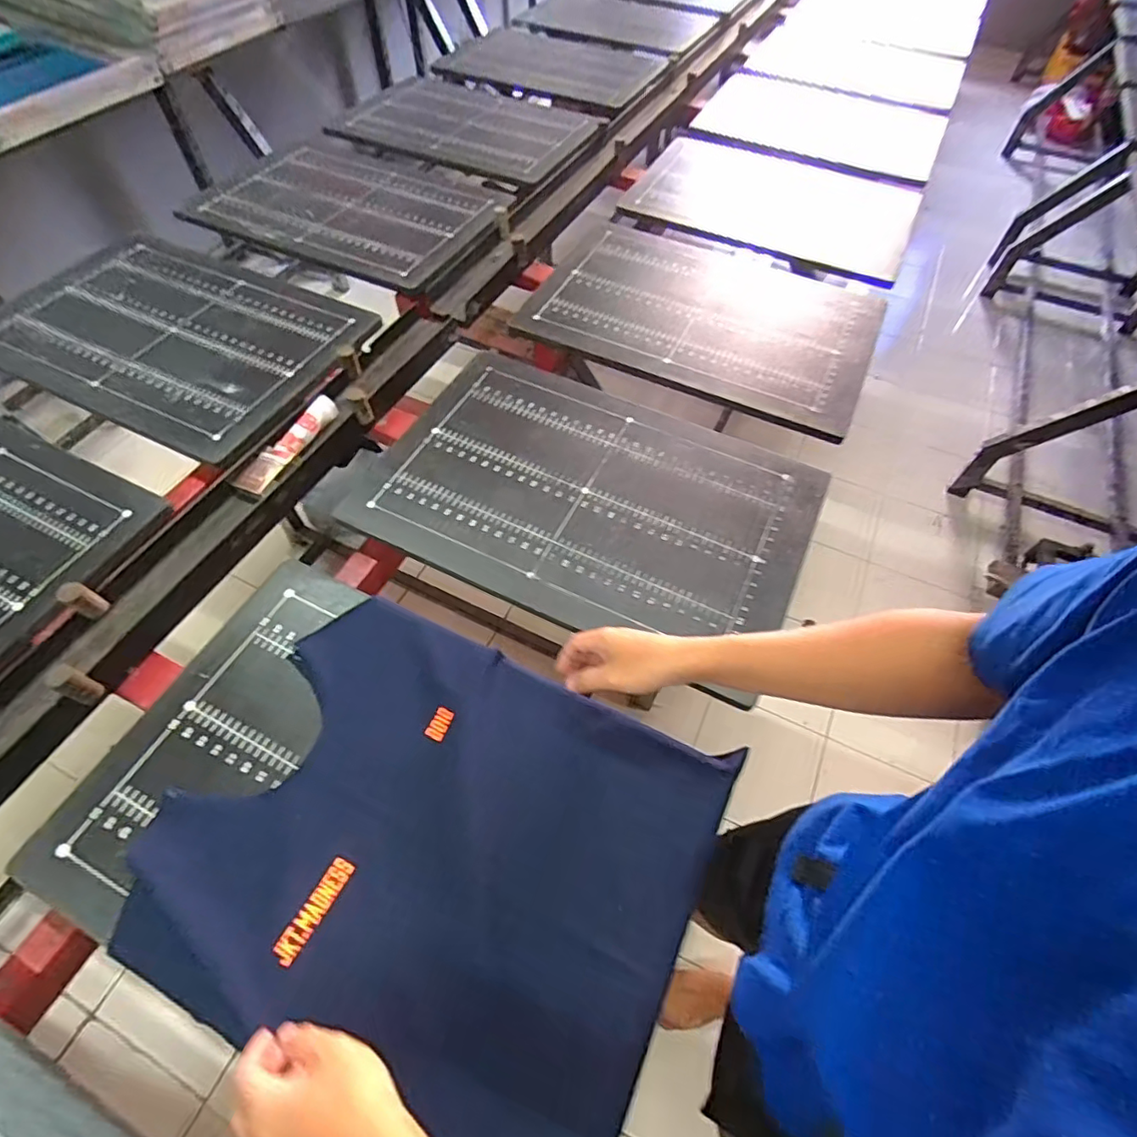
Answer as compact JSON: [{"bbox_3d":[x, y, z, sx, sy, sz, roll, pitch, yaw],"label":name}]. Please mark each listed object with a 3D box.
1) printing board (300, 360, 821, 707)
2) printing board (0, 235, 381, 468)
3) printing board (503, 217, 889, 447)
[{"bbox_3d":[0.015,-0.114,0.807,0.614,0.017,0.394,23,60,14],"label":"printing board"},{"bbox_3d":[-0.673,-0.413,0.977,0.625,0.016,0.401,23,60,13],"label":"printing board"},{"bbox_3d":[0.235,-0.484,1.042,0.610,0.023,0.442,20,59,12],"label":"printing board"}]

